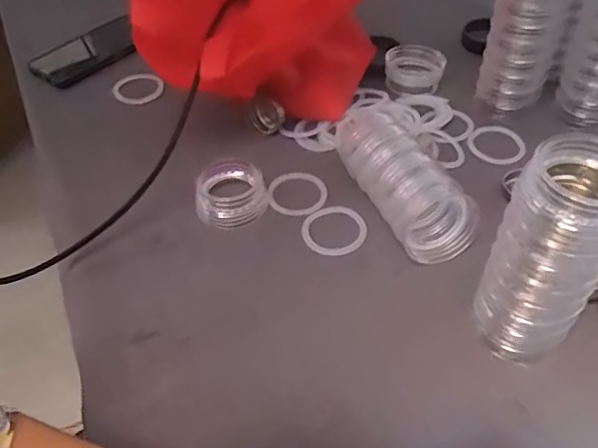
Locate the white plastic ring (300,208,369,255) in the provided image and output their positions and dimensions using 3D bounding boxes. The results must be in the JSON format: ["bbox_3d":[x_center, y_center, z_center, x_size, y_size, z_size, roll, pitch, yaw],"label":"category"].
[{"bbox_3d":[0.032,0.005,0.512,0.058,0.004,0.056,-1,47,1],"label":"white plastic ring"}]

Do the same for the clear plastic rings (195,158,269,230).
[{"bbox_3d":[-0.064,-0.030,0.535,0.065,0.027,0.063,-7,47,-4],"label":"clear plastic rings"}]

